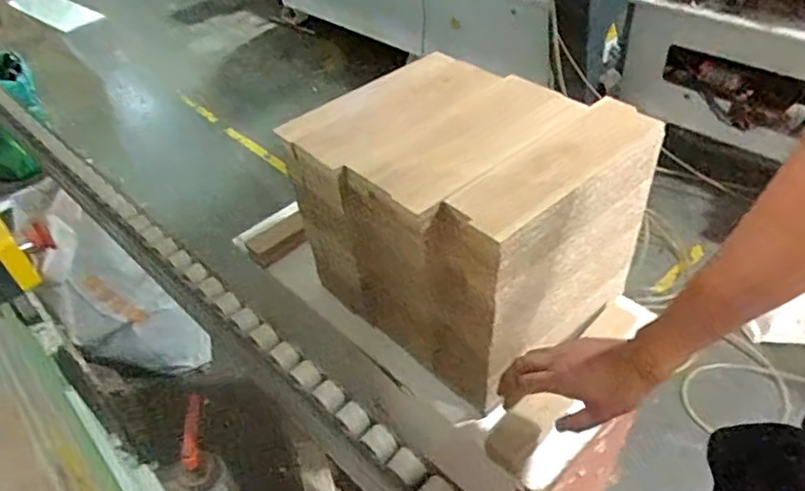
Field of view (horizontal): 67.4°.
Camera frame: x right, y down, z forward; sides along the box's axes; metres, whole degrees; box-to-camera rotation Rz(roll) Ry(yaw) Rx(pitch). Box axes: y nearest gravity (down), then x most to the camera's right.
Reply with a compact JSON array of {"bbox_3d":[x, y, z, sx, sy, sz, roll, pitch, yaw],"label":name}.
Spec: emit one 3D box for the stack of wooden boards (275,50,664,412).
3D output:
[{"bbox_3d":[0.089,-0.053,0.861,0.330,0.275,0.366,-33,49,-26],"label":"stack of wooden boards"}]

